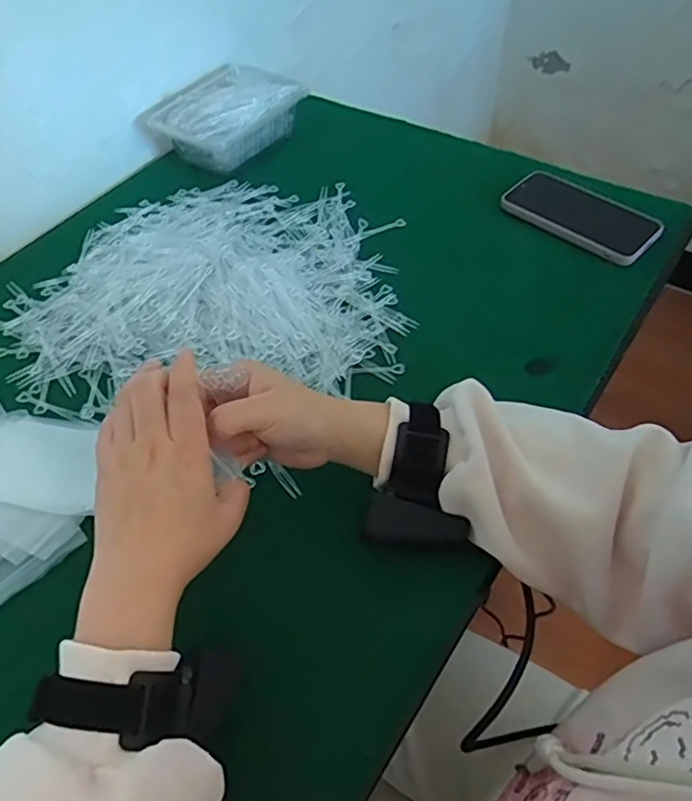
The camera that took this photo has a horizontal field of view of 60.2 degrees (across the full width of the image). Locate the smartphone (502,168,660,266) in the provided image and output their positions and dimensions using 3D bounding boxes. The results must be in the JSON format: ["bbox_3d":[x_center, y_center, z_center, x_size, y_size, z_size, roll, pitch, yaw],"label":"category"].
[{"bbox_3d":[0.254,-0.201,0.647,0.084,0.015,0.158,-36,61,-26],"label":"smartphone"}]

